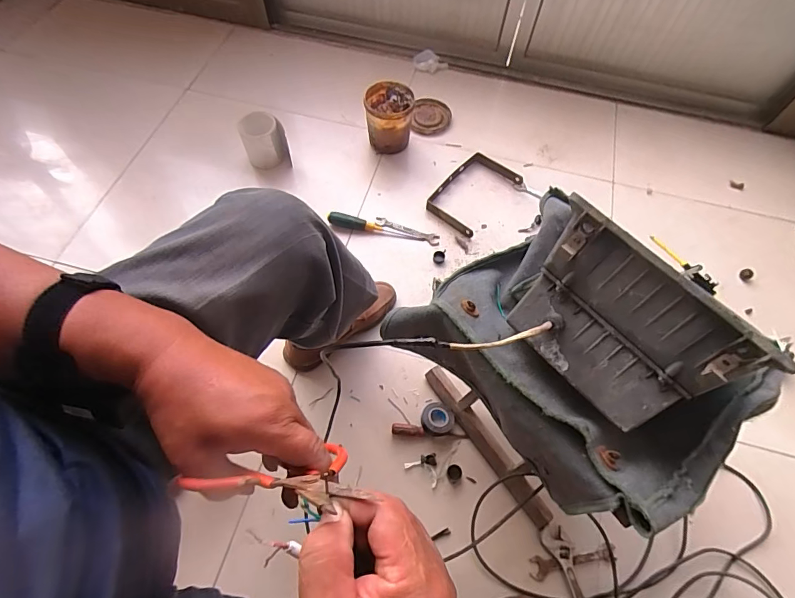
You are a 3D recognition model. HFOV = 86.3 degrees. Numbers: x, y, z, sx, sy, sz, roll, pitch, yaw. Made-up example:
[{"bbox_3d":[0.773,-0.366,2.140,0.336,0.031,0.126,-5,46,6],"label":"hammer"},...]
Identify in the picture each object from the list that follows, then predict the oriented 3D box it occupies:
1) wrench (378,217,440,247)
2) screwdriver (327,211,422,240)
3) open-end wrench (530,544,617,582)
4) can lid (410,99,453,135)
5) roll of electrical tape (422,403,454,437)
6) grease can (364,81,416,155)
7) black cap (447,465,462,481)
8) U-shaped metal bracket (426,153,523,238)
[{"bbox_3d":[0.024,-0.163,1.020,0.159,0.011,0.032,18,68,9],"label":"wrench"},{"bbox_3d":[-0.060,-0.166,0.998,0.221,0.026,0.037,13,67,7],"label":"screwdriver"},{"bbox_3d":[0.296,0.444,0.713,0.148,0.007,0.036,-8,67,-2],"label":"open-end wrench"},{"bbox_3d":[0.098,-0.516,1.196,0.109,0.027,0.126,13,67,7],"label":"can lid"},{"bbox_3d":[0.076,0.226,0.799,0.062,0.026,0.057,0,66,1],"label":"roll of electrical tape"},{"bbox_3d":[-0.021,-0.464,1.103,0.116,0.152,0.115,1,64,-2],"label":"grease can"},{"bbox_3d":[0.103,0.313,0.765,0.026,0.008,0.026,0,66,1],"label":"black cap"},{"bbox_3d":[0.193,-0.271,1.062,0.148,0.028,0.232,39,73,16],"label":"U-shaped metal bracket"}]

